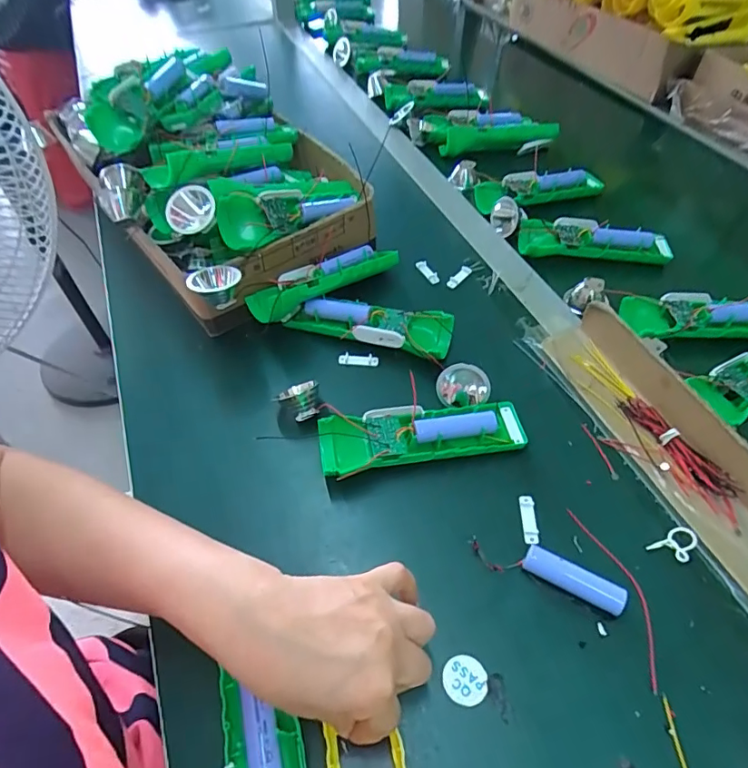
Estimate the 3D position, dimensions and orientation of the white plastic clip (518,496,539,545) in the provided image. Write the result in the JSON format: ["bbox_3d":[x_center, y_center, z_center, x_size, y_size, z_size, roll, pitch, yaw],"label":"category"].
[{"bbox_3d":[0.116,0.101,0.379,0.011,0.004,0.037,1,52,2],"label":"white plastic clip"}]

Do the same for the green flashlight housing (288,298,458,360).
[{"bbox_3d":[-0.006,-0.051,0.482,0.154,0.032,0.045,7,52,6],"label":"green flashlight housing"}]

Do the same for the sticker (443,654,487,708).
[{"bbox_3d":[0.057,0.185,0.318,0.027,0.004,0.027,-13,52,-9],"label":"sticker"}]

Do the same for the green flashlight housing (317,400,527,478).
[{"bbox_3d":[0.039,0.043,0.407,0.161,0.027,0.046,-8,52,-5],"label":"green flashlight housing"}]

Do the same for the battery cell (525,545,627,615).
[{"bbox_3d":[0.136,0.134,0.348,0.066,0.015,0.019,25,56,20],"label":"battery cell"}]

